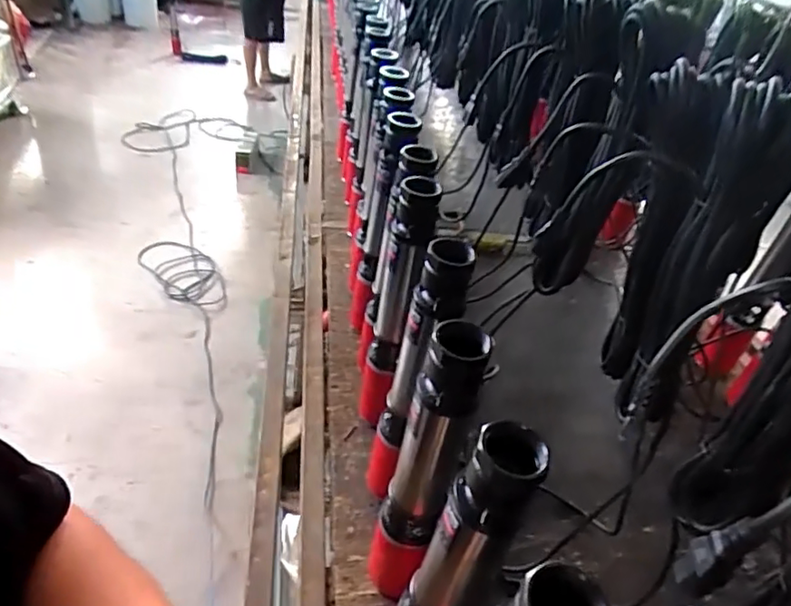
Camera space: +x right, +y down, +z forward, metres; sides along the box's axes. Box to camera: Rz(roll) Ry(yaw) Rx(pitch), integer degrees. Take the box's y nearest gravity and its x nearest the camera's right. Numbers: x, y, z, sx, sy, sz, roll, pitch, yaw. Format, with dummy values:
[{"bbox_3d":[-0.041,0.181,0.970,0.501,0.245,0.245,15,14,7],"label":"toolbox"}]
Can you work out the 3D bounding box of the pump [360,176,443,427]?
[{"bbox_3d":[-0.001,0.017,0.894,0.074,0.428,0.082,12,38,2],"label":"pump"}]

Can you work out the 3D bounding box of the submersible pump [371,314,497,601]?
[{"bbox_3d":[0.029,0.206,0.663,0.076,0.442,0.067,18,39,10],"label":"submersible pump"}]

